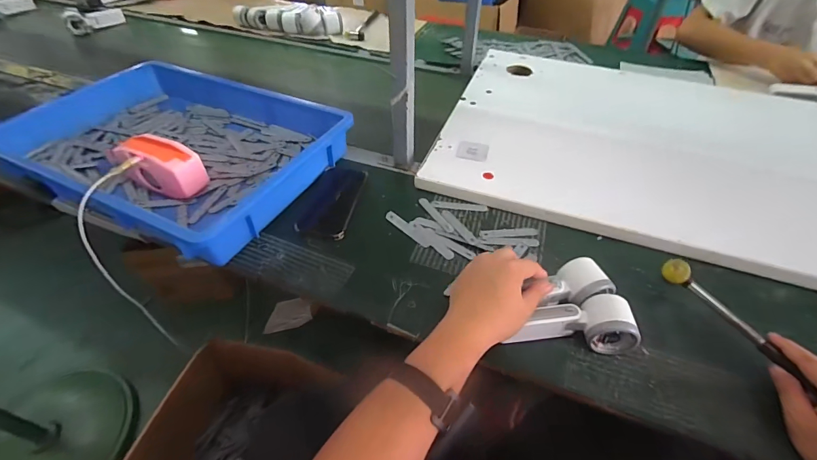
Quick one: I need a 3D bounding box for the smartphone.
[{"bbox_3d":[-0.130,-0.054,0.675,0.084,0.005,0.169,9,49,9],"label":"smartphone"}]

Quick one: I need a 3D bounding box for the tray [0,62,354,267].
[{"bbox_3d":[-0.441,-0.184,0.742,0.588,0.091,0.396,21,52,19],"label":"tray"}]

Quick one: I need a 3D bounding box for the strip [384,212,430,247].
[{"bbox_3d":[-0.001,-0.002,0.635,0.019,0.004,0.099,-35,57,-27],"label":"strip"}]

